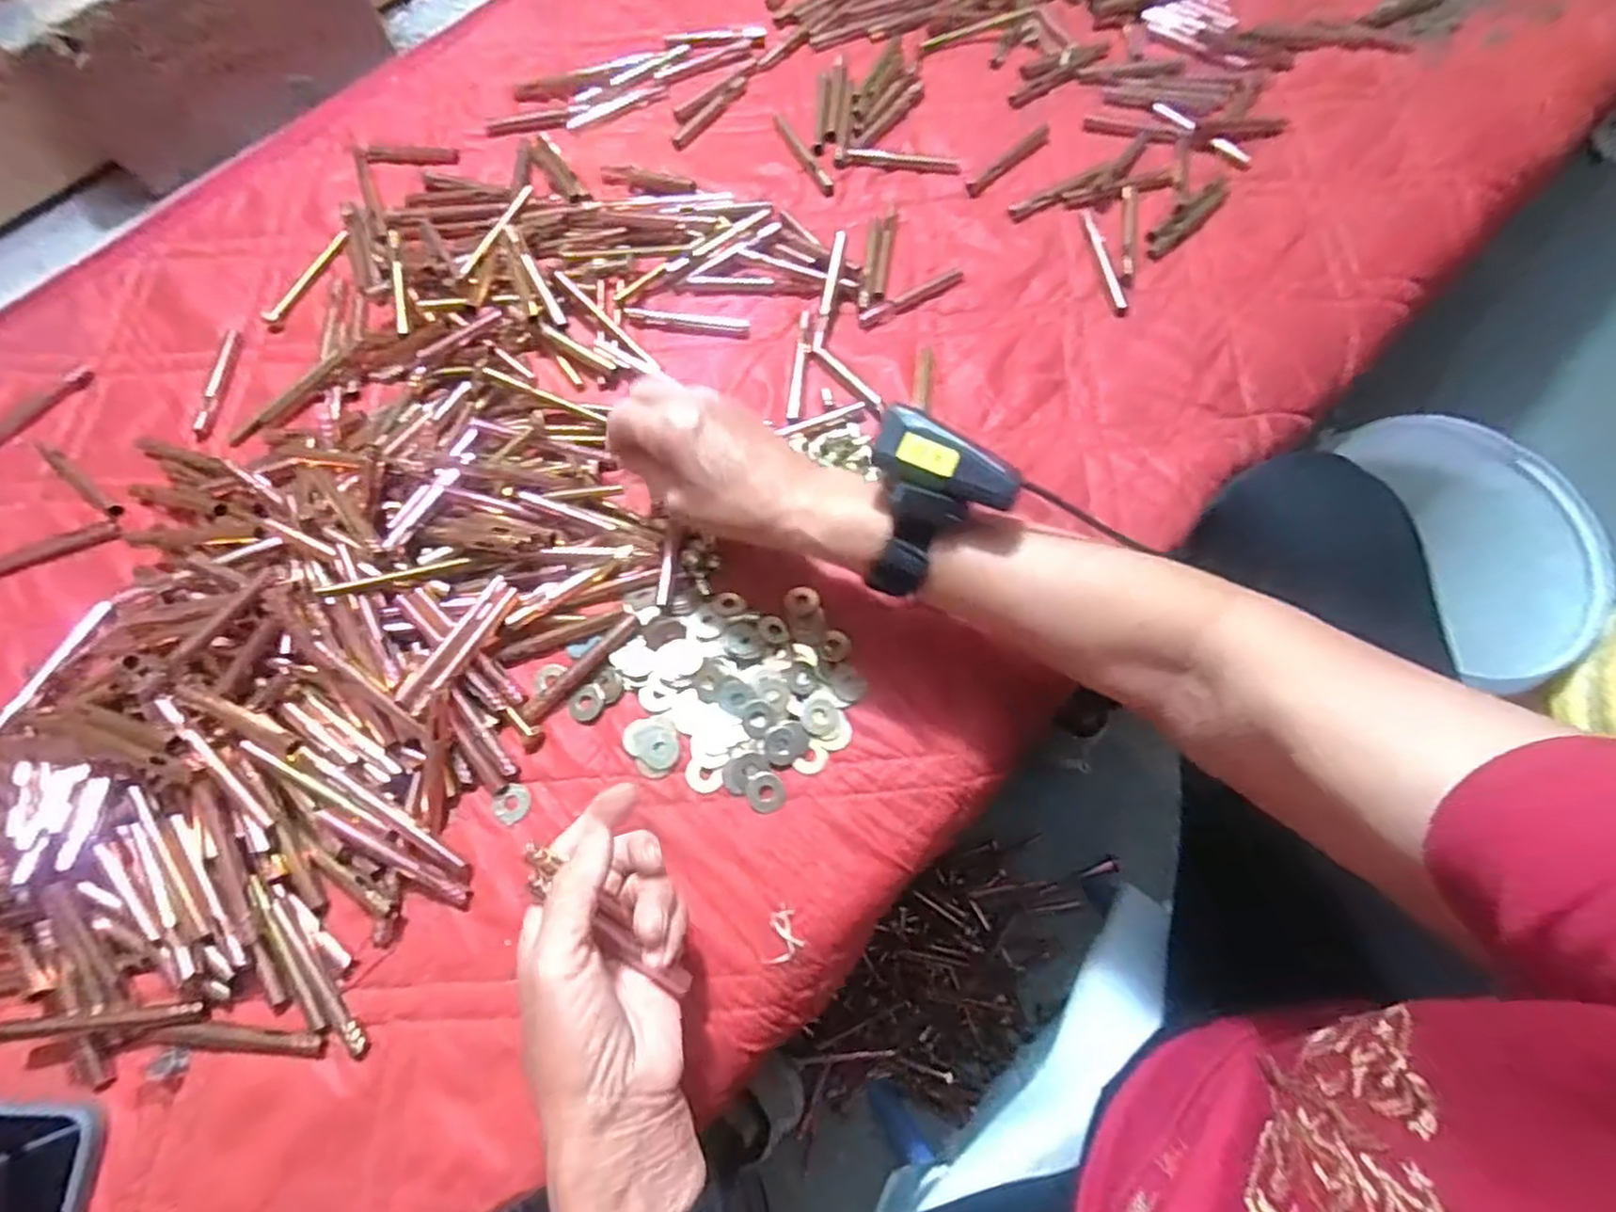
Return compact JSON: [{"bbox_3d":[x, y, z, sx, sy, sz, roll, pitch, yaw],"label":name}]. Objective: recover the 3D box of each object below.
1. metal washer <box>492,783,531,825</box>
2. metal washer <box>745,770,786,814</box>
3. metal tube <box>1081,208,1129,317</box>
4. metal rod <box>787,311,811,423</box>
[{"bbox_3d":[-0.169,0.113,0.390,0.021,0.004,0.020,-1,71,2],"label":"metal washer"},{"bbox_3d":[-0.024,0.107,0.393,0.021,0.004,0.023,-16,83,1],"label":"metal washer"},{"bbox_3d":[0.218,-0.254,0.502,0.012,0.005,0.097,-8,71,-1],"label":"metal tube"},{"bbox_3d":[-0.005,-0.168,0.480,0.010,0.007,0.087,5,71,4],"label":"metal rod"}]

